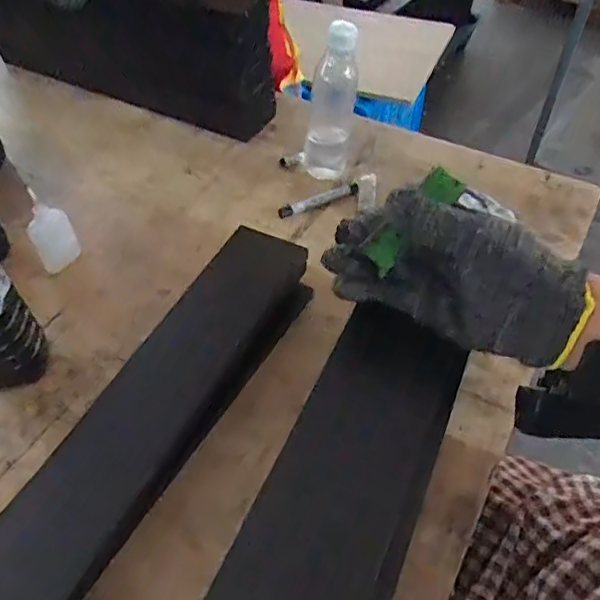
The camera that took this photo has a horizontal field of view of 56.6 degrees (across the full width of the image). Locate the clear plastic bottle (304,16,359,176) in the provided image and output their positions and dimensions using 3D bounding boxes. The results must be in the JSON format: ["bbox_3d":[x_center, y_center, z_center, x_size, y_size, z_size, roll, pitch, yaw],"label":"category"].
[{"bbox_3d":[0.037,-0.243,0.679,0.062,0.185,0.057,3,52,4],"label":"clear plastic bottle"}]

